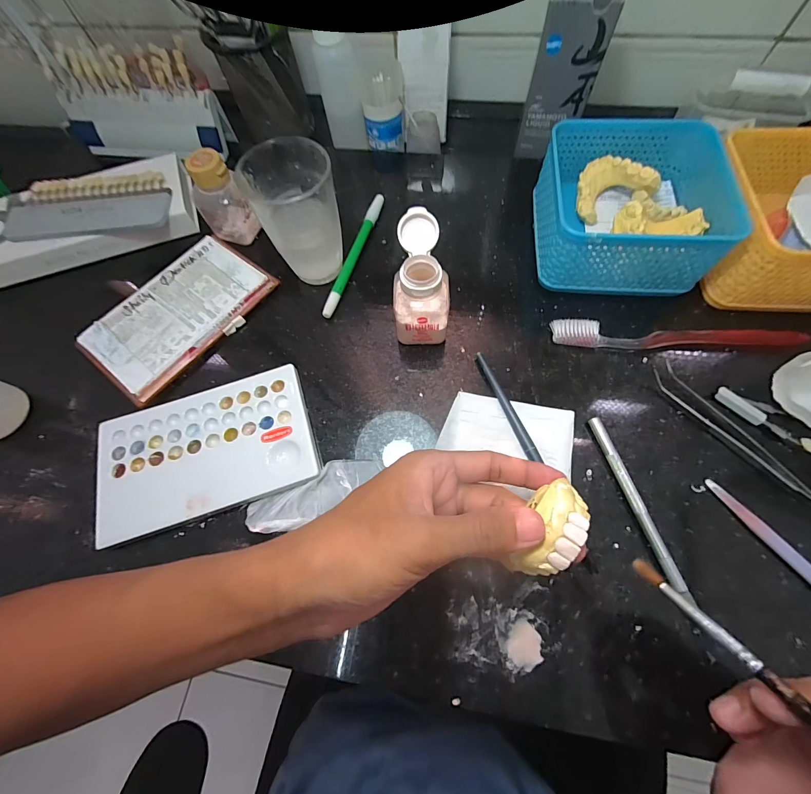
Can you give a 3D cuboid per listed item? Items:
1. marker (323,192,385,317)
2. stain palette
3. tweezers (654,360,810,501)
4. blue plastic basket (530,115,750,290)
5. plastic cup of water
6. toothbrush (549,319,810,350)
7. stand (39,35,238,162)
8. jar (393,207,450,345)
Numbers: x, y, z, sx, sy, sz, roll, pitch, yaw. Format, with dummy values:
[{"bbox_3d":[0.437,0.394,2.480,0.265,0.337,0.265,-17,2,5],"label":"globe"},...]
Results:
[{"bbox_3d":[-0.046,-0.134,0.325,0.012,0.011,0.143,16,70,7],"label":"marker"},{"bbox_3d":[-0.146,0.039,0.260,0.152,0.013,0.093,-18,69,-6],"label":"stain palette"},{"bbox_3d":[0.235,0.031,0.244,0.021,0.010,0.141,-32,71,-11],"label":"tweezers"},{"bbox_3d":[0.184,-0.158,0.294,0.129,0.067,0.129,5,69,3],"label":"blue plastic basket"},{"bbox_3d":[-0.085,-0.146,0.287,0.063,0.093,0.062,0,69,1],"label":"plastic cup of water"},{"bbox_3d":[0.212,-0.046,0.276,0.187,0.014,0.020,4,69,3],"label":"toothbrush"},{"bbox_3d":[-0.284,-0.308,0.369,0.172,0.081,0.046,5,69,3],"label":"stand"},{"bbox_3d":[0.013,-0.086,0.268,0.041,0.075,0.067,3,69,2],"label":"jar"}]

